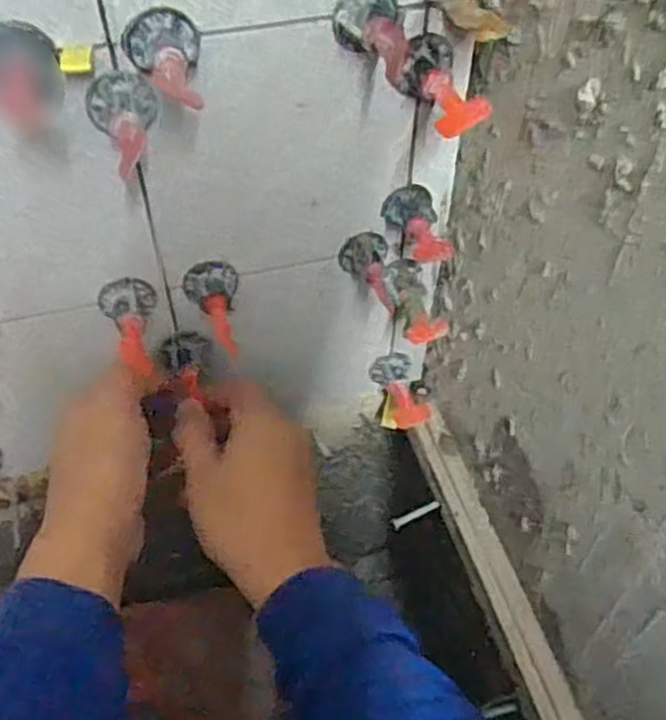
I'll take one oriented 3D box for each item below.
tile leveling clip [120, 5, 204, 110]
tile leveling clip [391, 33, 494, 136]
[{"bbox_3d":[-0.072,-0.127,0.314,0.032,0.028,0.051,-9,51,-8],"label":"tile leveling clip"},{"bbox_3d":[0.054,-0.132,0.359,0.028,0.030,0.058,-10,51,-9],"label":"tile leveling clip"}]

